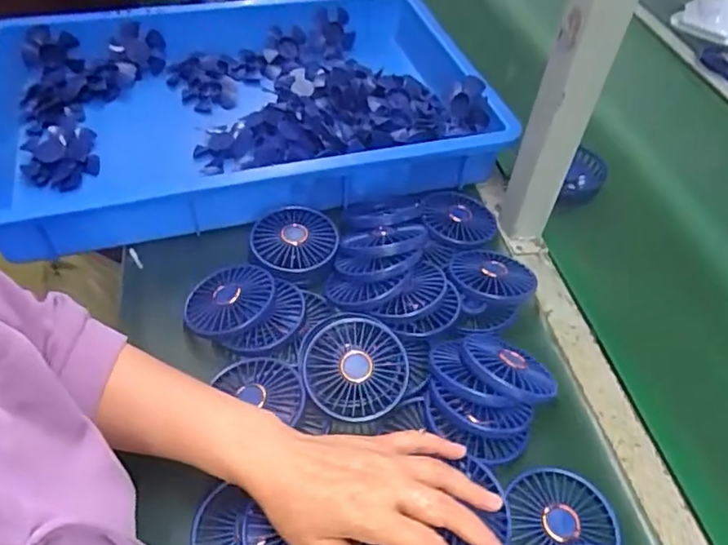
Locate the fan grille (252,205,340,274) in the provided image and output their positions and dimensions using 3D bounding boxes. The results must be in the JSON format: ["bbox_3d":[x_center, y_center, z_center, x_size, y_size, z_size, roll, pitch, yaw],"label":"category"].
[{"bbox_3d":[-0.069,-0.032,0.574,0.081,0.019,0.076,3,48,-3],"label":"fan grille"}]

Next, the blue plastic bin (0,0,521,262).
[{"bbox_3d":[-0.165,-0.218,0.728,0.588,0.089,0.425,-10,51,-14],"label":"blue plastic bin"}]

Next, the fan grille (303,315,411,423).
[{"bbox_3d":[-0.008,0.080,0.495,0.090,0.020,0.090,-2,61,3],"label":"fan grille"}]

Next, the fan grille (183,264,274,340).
[{"bbox_3d":[-0.129,0.025,0.549,0.079,0.013,0.086,-8,46,8],"label":"fan grille"}]

